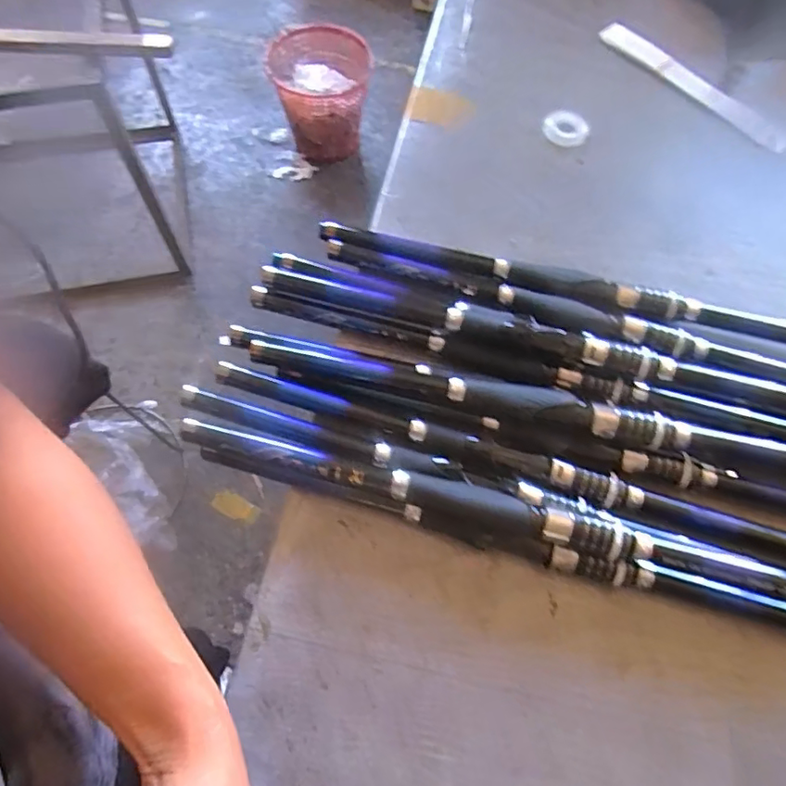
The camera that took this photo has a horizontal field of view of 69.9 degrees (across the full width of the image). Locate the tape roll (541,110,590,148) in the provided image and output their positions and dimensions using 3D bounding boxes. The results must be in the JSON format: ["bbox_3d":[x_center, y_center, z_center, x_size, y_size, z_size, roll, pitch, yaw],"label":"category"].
[{"bbox_3d":[0.198,-0.303,0.642,0.051,0.011,0.052,1,65,-1],"label":"tape roll"}]

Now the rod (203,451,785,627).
[{"bbox_3d":[0.099,0.115,0.430,0.510,0.033,0.023,14,66,5],"label":"rod"}]

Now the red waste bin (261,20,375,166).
[{"bbox_3d":[-0.208,-0.847,1.599,0.280,0.241,0.258,1,65,-1],"label":"red waste bin"}]

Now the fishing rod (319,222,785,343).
[{"bbox_3d":[0.181,-0.098,0.538,0.504,0.027,0.034,14,66,5],"label":"fishing rod"}]

